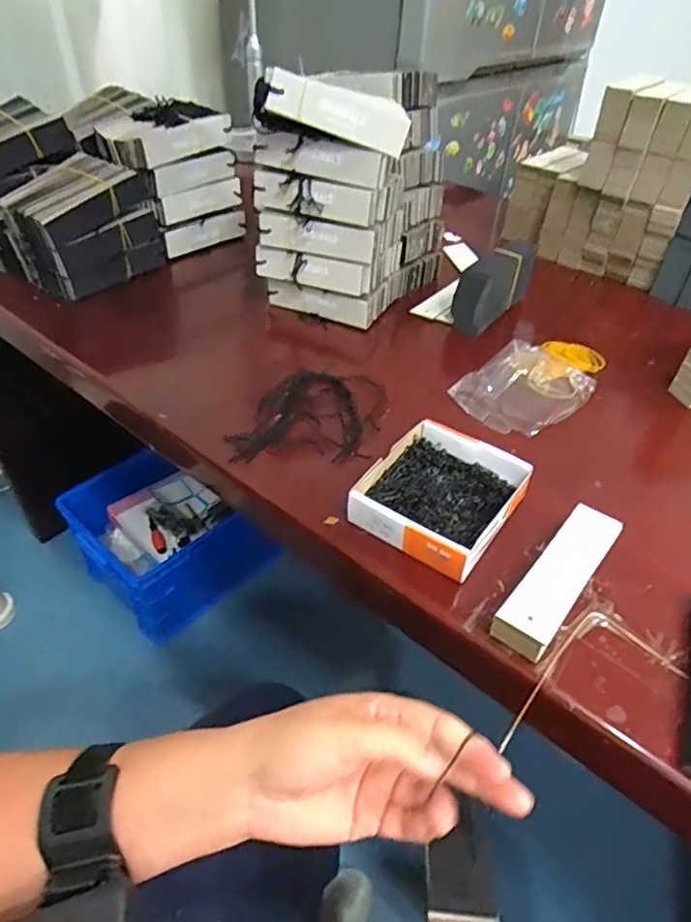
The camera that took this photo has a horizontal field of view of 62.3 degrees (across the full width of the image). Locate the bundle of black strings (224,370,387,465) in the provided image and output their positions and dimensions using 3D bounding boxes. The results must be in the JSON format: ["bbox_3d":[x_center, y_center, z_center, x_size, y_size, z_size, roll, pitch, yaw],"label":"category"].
[{"bbox_3d":[-0.029,-0.038,0.522,0.117,0.021,0.131,9,43,7],"label":"bundle of black strings"}]

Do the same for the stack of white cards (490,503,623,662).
[{"bbox_3d":[0.145,0.079,0.386,0.033,0.024,0.127,31,50,28],"label":"stack of white cards"}]

